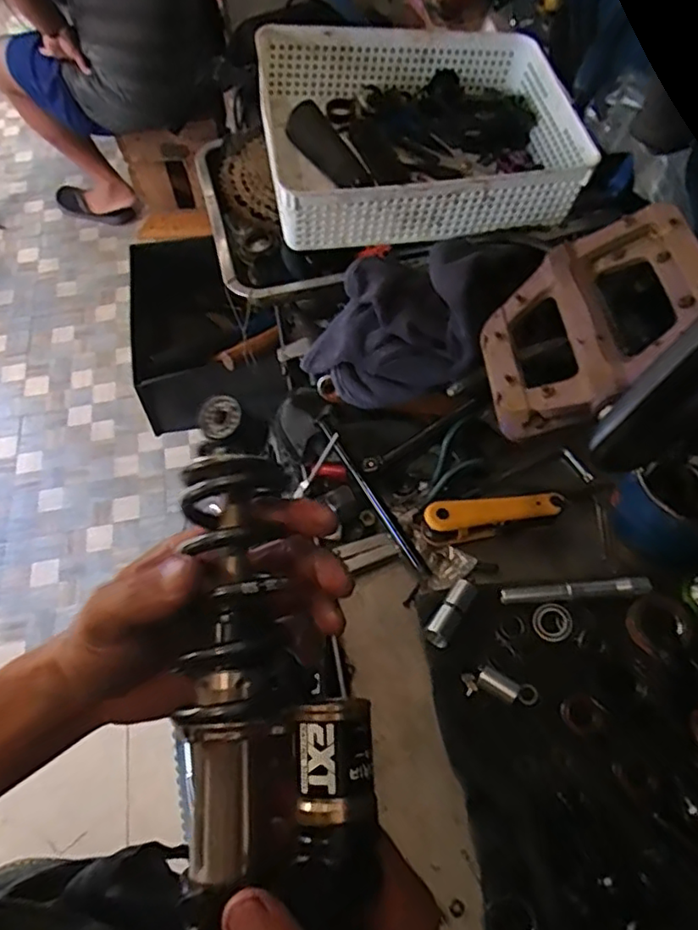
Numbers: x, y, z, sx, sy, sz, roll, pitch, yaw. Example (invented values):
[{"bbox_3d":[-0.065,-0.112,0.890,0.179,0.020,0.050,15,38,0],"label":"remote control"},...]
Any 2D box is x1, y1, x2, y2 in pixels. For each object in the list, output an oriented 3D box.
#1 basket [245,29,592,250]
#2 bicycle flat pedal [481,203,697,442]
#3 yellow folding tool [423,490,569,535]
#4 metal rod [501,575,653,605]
[{"bbox_3d":[0.077,-0.364,0.666,0.331,0.103,0.244,-12,59,-5],"label":"basket"},{"bbox_3d":[0.111,-0.066,0.285,0.102,0.015,0.092,-22,53,32],"label":"bicycle flat pedal"},{"bbox_3d":[0.136,0.046,0.569,0.129,0.044,0.024,-8,59,-3],"label":"yellow folding tool"},{"bbox_3d":[0.200,0.110,0.545,0.128,0.010,0.016,-3,59,0],"label":"metal rod"}]

